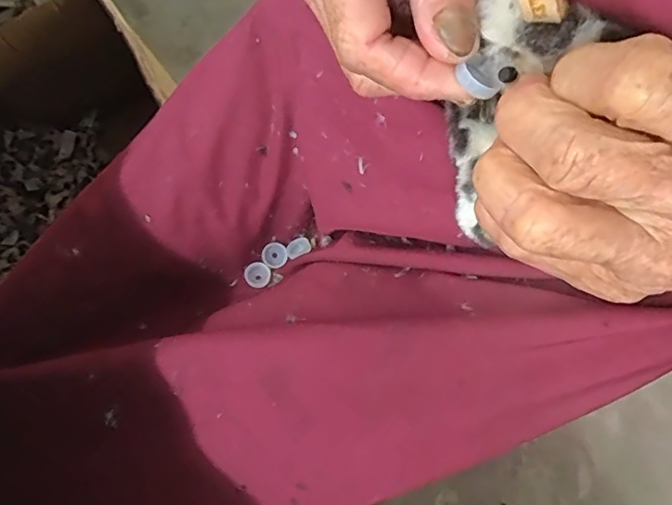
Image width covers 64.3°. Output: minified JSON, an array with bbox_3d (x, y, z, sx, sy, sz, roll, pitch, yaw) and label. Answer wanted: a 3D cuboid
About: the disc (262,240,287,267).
[{"bbox_3d":[-0.041,0.002,0.356,0.016,0.009,0.015,0,72,1],"label":"disc"}]

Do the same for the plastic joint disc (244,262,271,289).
[{"bbox_3d":[-0.052,0.015,0.353,0.017,0.005,0.016,-2,68,4],"label":"plastic joint disc"}]

